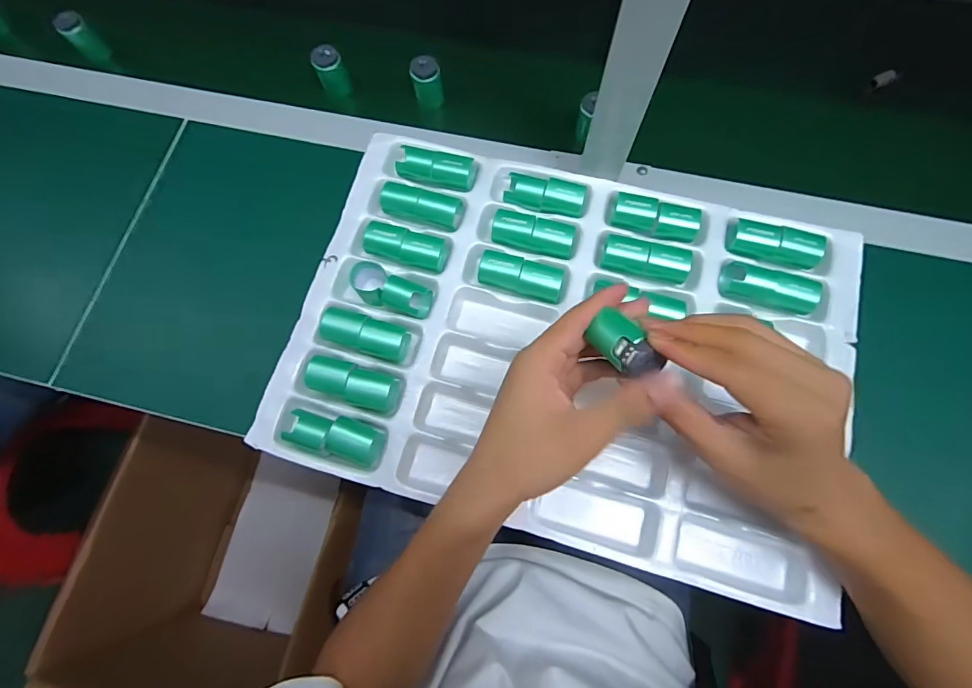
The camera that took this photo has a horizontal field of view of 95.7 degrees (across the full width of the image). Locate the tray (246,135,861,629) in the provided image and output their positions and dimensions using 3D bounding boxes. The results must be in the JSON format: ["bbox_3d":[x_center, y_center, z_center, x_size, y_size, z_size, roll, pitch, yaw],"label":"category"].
[{"bbox_3d":[0.065,-0.006,0.373,0.439,0.039,0.314,14,76,6],"label":"tray"}]

